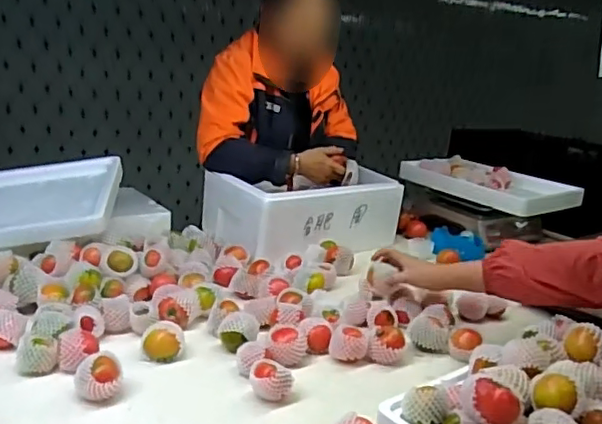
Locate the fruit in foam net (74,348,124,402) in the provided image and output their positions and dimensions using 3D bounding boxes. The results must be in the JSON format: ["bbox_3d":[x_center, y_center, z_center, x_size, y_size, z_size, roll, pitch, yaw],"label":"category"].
[{"bbox_3d":[-0.305,0.248,0.908,0.067,0.061,0.074,0,16,-16],"label":"fruit in foam net"}]

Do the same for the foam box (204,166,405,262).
[{"bbox_3d":[0.024,-0.021,1.685,0.517,0.152,0.306,-6,18,-35],"label":"foam box"}]

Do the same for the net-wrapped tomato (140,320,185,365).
[{"bbox_3d":[-0.233,0.215,1.025,0.067,0.052,0.073,4,15,-4],"label":"net-wrapped tomato"}]

